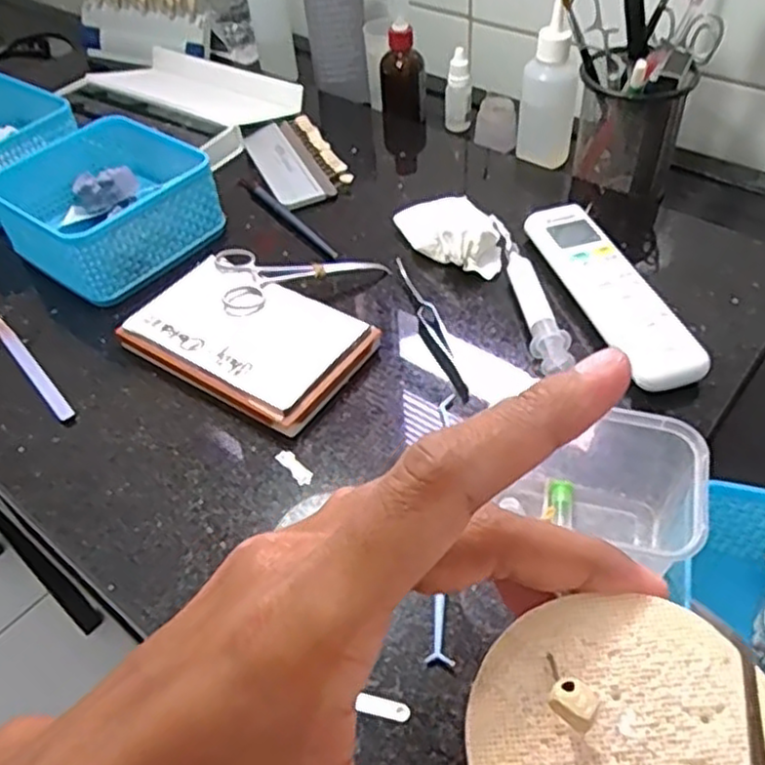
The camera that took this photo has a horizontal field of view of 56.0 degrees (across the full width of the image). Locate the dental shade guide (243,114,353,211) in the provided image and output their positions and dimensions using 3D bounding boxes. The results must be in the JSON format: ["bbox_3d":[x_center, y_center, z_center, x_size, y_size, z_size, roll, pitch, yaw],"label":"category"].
[{"bbox_3d":[-0.076,-0.199,0.643,0.066,0.011,0.131,-21,49,-14],"label":"dental shade guide"}]

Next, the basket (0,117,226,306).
[{"bbox_3d":[-0.220,-0.142,0.564,0.146,0.049,0.137,31,57,29],"label":"basket"}]

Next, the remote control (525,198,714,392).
[{"bbox_3d":[0.154,-0.064,0.487,0.046,0.014,0.175,-15,48,-8],"label":"remote control"}]

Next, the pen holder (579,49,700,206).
[{"bbox_3d":[0.202,-0.209,0.589,0.085,0.109,0.068,12,50,16],"label":"pen holder"}]

